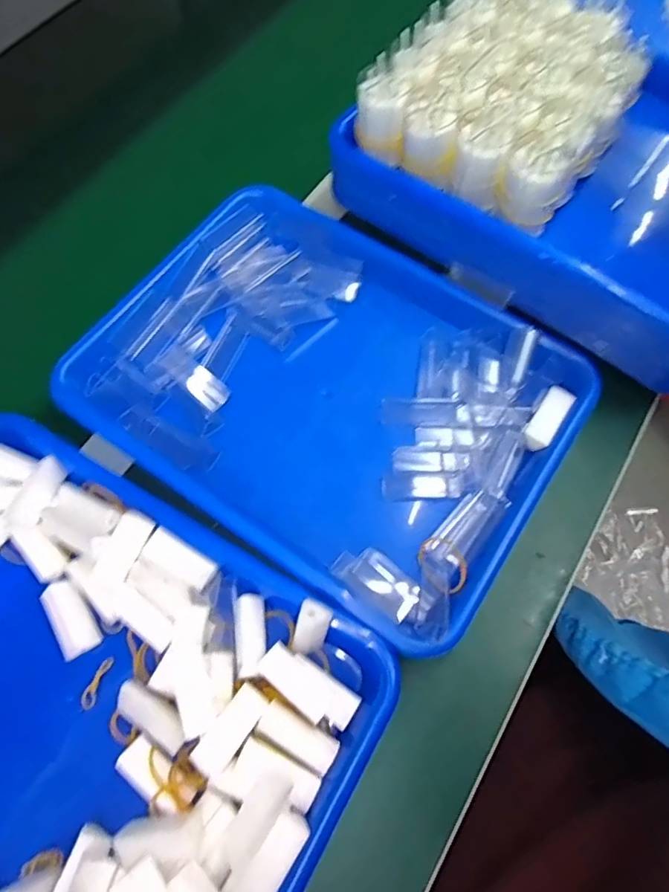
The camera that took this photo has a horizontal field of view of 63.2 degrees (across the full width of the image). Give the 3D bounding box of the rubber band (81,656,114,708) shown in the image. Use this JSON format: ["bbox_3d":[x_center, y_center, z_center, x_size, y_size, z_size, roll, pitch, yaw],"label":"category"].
[{"bbox_3d":[-0.142,0.141,0.325,0.008,0.004,0.029,22,69,8],"label":"rubber band"}]

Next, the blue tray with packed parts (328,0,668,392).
[{"bbox_3d":[0.201,-0.224,0.424,0.314,0.105,0.258,38,72,14],"label":"blue tray with packed parts"}]

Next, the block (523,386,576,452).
[{"bbox_3d":[0.151,-0.018,0.389,0.018,0.013,0.052,33,71,12],"label":"block"}]

